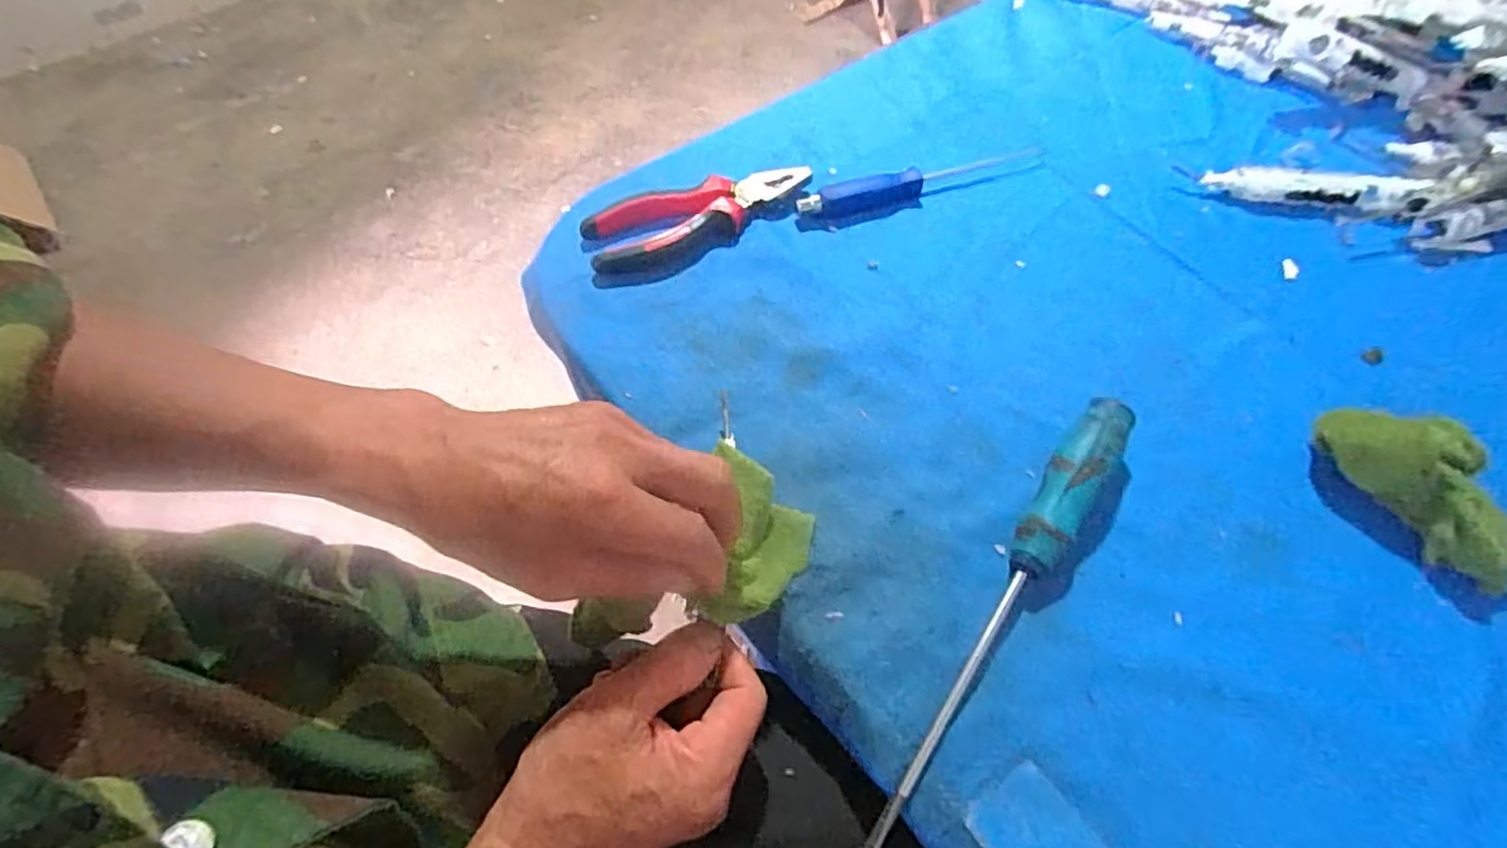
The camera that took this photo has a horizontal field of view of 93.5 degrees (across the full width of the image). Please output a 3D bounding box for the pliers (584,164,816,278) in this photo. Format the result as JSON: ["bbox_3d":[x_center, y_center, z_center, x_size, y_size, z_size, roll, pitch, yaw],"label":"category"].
[{"bbox_3d":[-0.032,-0.137,0.474,0.156,0.021,0.056,-16,59,-10],"label":"pliers"}]

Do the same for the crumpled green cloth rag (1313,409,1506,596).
[{"bbox_3d":[0.349,0.031,0.365,0.053,0.047,0.108,-30,63,-18],"label":"crumpled green cloth rag"}]

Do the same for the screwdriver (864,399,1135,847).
[{"bbox_3d":[0.118,0.080,0.336,0.026,0.031,0.246,34,63,19],"label":"screwdriver"}]

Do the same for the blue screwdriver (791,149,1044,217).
[{"bbox_3d":[0.121,-0.171,0.497,0.188,0.014,0.020,-18,60,-12],"label":"blue screwdriver"}]

